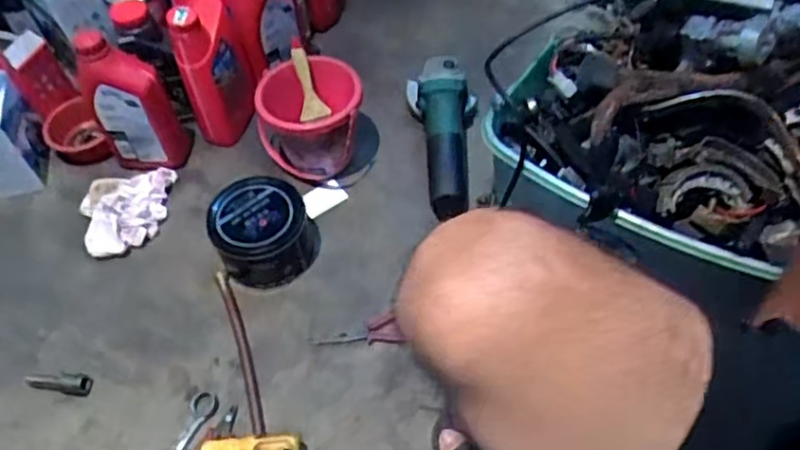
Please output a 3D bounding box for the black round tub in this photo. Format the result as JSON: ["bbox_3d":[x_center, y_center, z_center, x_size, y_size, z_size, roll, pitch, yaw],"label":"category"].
[{"bbox_3d":[-0.185,0.014,0.907,0.133,0.094,0.124,-14,53,-5],"label":"black round tub"}]

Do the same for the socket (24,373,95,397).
[{"bbox_3d":[-0.421,0.197,0.833,0.086,0.016,0.024,5,53,9],"label":"socket"}]

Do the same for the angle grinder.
[{"bbox_3d":[0.065,-0.147,1.008,0.105,0.087,0.274,-3,52,3],"label":"angle grinder"}]

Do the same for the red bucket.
[{"bbox_3d":[-0.130,-0.154,1.000,0.152,0.141,0.127,-15,53,-6],"label":"red bucket"}]

